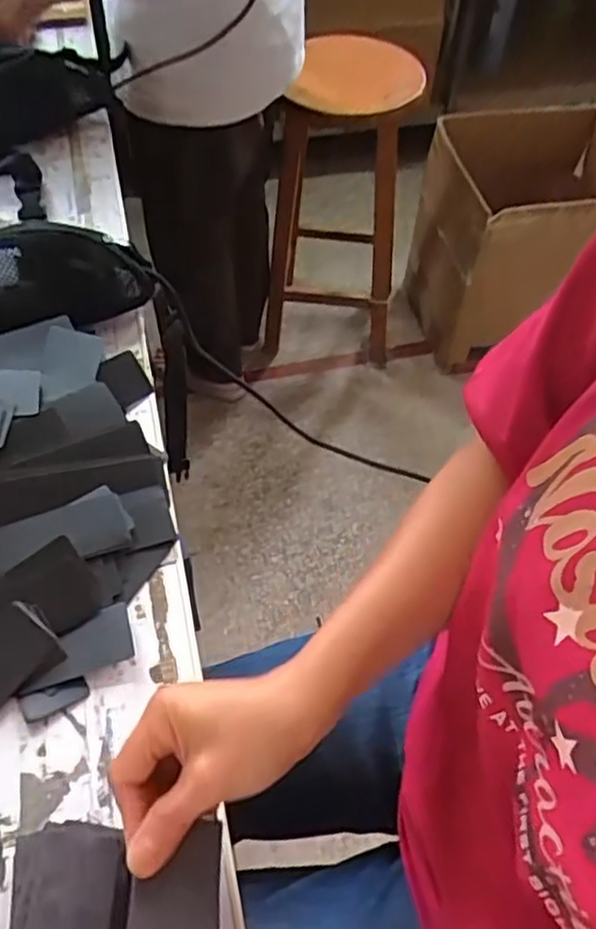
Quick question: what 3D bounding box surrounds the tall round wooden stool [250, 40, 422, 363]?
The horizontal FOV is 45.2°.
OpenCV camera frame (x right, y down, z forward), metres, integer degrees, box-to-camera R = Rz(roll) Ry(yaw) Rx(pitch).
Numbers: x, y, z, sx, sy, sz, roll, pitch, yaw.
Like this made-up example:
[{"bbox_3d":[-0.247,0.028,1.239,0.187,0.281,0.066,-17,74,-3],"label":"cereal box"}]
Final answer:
[{"bbox_3d":[0.076,-0.540,1.537,0.305,0.673,0.341,3,55,0],"label":"tall round wooden stool"}]

